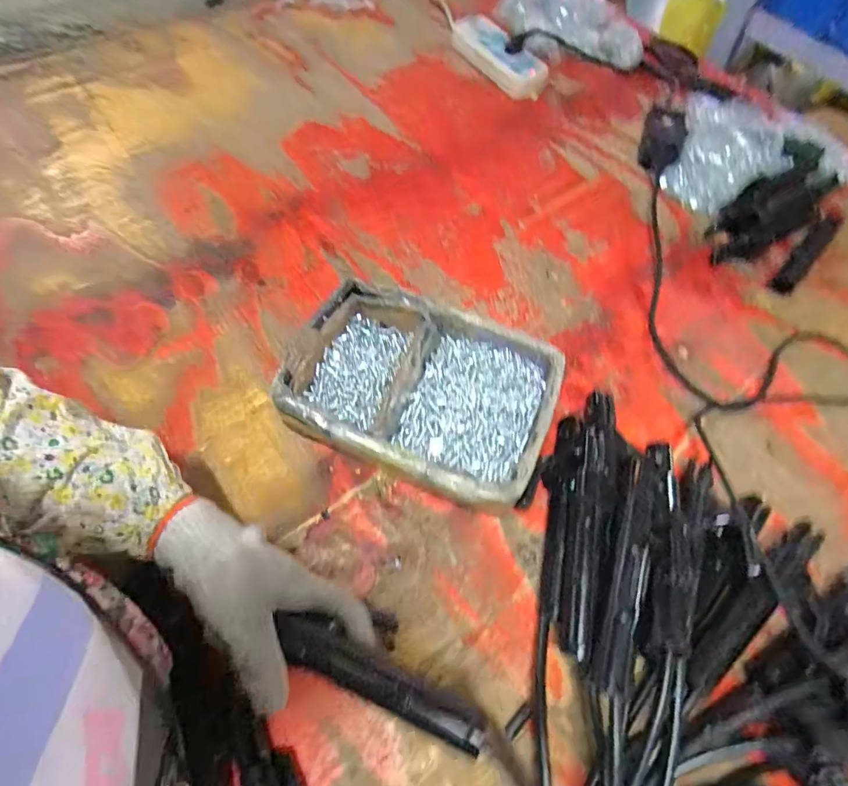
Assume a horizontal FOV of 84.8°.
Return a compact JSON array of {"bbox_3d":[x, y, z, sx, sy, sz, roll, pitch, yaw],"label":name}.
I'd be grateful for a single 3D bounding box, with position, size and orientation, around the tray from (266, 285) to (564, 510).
[{"bbox_3d":[-0.002,-0.002,0.472,0.246,0.064,0.177,22,63,8],"label":"tray"}]

